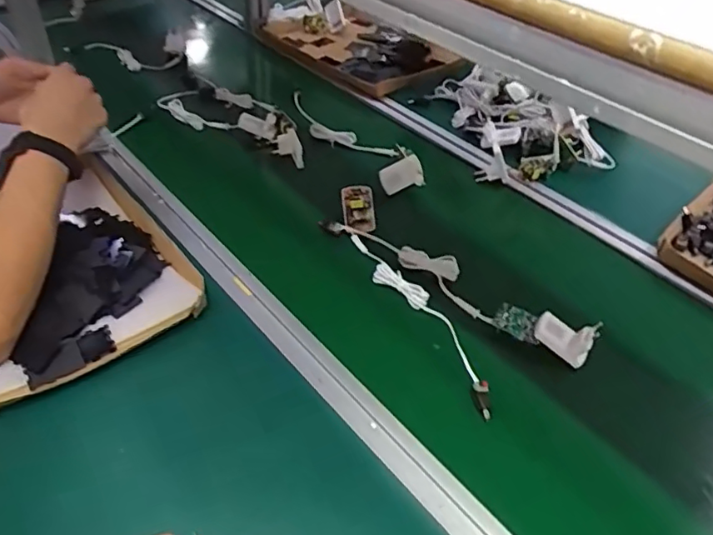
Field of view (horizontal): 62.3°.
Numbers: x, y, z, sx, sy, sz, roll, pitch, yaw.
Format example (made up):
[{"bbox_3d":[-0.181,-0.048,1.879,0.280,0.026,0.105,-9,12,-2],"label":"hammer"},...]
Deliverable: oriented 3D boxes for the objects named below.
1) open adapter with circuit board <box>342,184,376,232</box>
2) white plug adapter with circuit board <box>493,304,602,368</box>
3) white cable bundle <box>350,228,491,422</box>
[{"bbox_3d":[0.003,-0.078,0.771,0.042,0.039,0.043,0,42,-3],"label":"open adapter with circuit board"},{"bbox_3d":[0.202,0.063,0.632,0.100,0.036,0.043,26,47,23],"label":"white plug adapter with circuit board"},{"bbox_3d":[0.069,0.041,0.661,0.041,0.015,0.295,-19,46,-23],"label":"white cable bundle"}]

